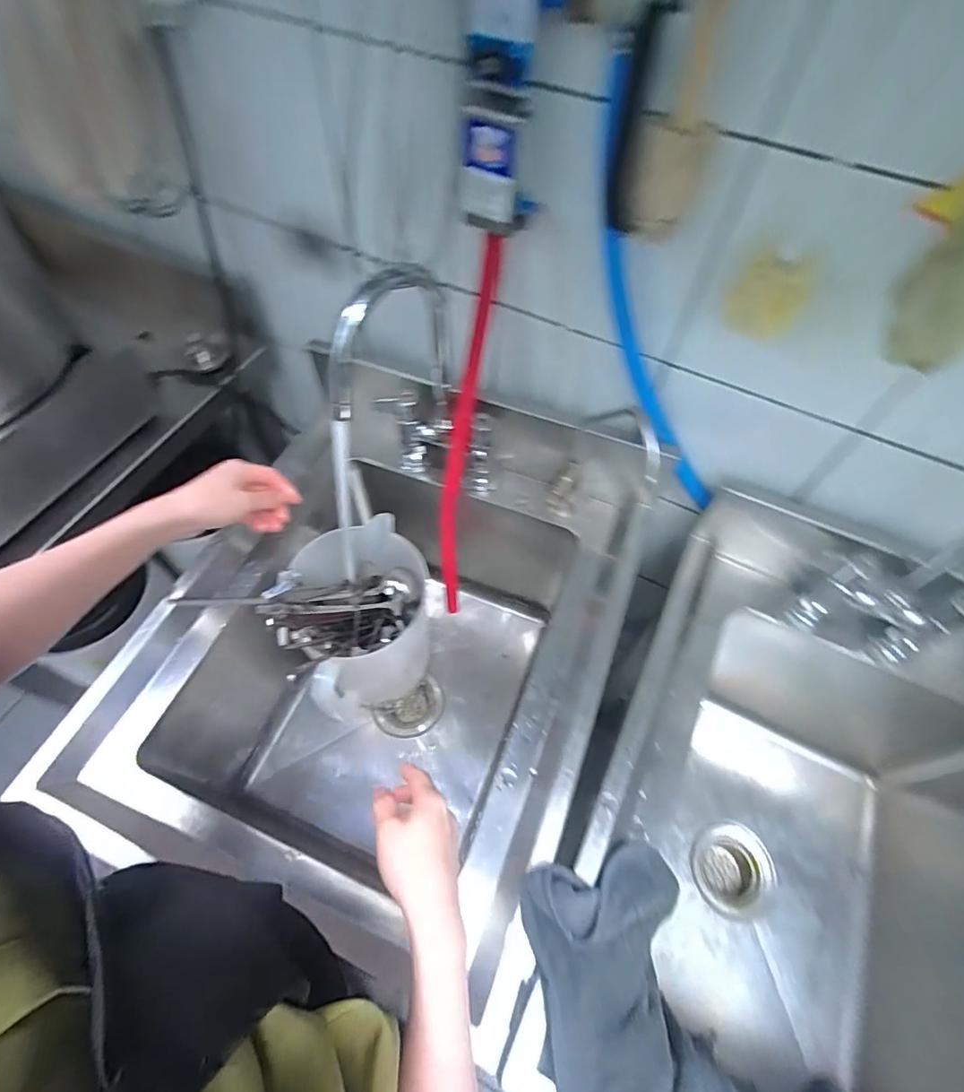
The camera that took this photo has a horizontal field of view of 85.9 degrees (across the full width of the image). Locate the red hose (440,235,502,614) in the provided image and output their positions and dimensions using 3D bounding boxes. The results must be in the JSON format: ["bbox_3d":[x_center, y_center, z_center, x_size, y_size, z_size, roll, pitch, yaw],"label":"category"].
[{"bbox_3d":[-0.024,-0.126,0.697,0.045,0.504,0.058,13,35,5],"label":"red hose"}]

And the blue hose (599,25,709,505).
[{"bbox_3d":[0.167,-0.211,0.523,0.074,0.453,0.039,6,55,34],"label":"blue hose"}]

